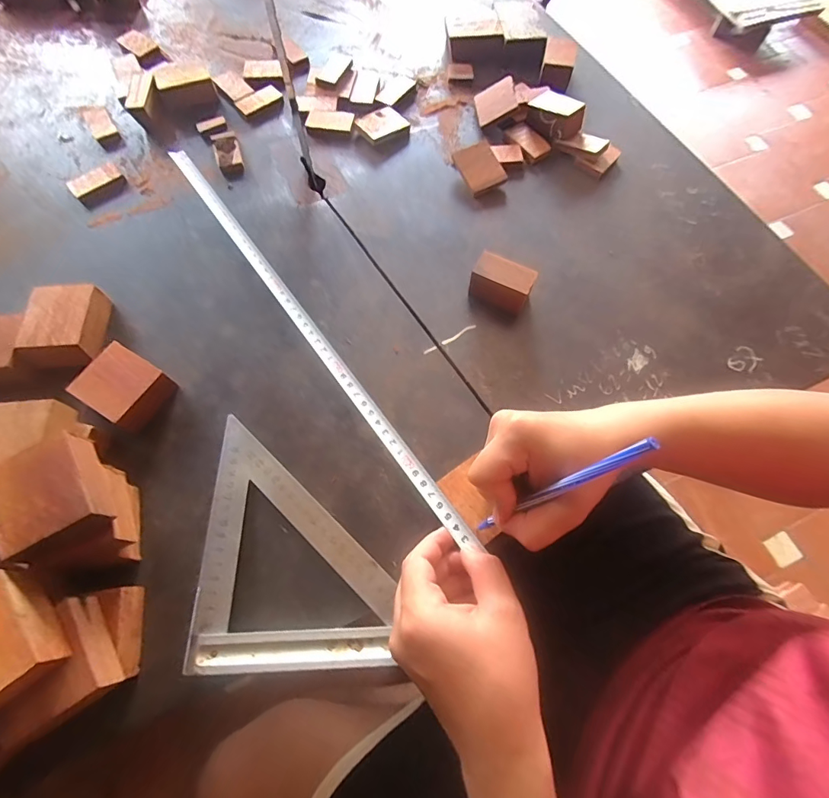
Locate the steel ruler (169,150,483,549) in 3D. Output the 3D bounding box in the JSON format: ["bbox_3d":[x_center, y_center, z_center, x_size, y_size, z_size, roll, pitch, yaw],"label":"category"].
[{"bbox_3d":[-0.099,-0.068,0.379,0.014,0.007,0.462,-35,74,-14],"label":"steel ruler"}]

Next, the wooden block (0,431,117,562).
[{"bbox_3d":[-0.235,0.065,0.283,0.055,0.024,0.069,-29,71,-12],"label":"wooden block"}]

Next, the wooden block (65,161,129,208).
[{"bbox_3d":[-0.352,-0.239,0.486,0.031,0.014,0.053,37,72,14],"label":"wooden block"}]

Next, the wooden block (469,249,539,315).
[{"bbox_3d":[0.082,-0.108,0.415,0.054,0.037,0.031,25,69,10],"label":"wooden block"}]

